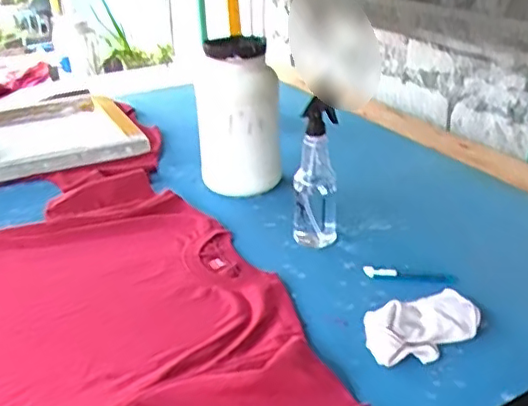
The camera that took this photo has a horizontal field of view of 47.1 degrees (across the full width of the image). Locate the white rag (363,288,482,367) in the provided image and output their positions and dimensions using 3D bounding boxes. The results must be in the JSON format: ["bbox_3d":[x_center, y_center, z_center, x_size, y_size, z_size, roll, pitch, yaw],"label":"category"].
[{"bbox_3d":[0.199,0.151,0.755,0.158,0.033,0.081,-12,28,-21],"label":"white rag"}]

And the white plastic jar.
[{"bbox_3d":[-0.051,-0.163,1.141,0.152,0.271,0.122,-3,26,-4],"label":"white plastic jar"}]

